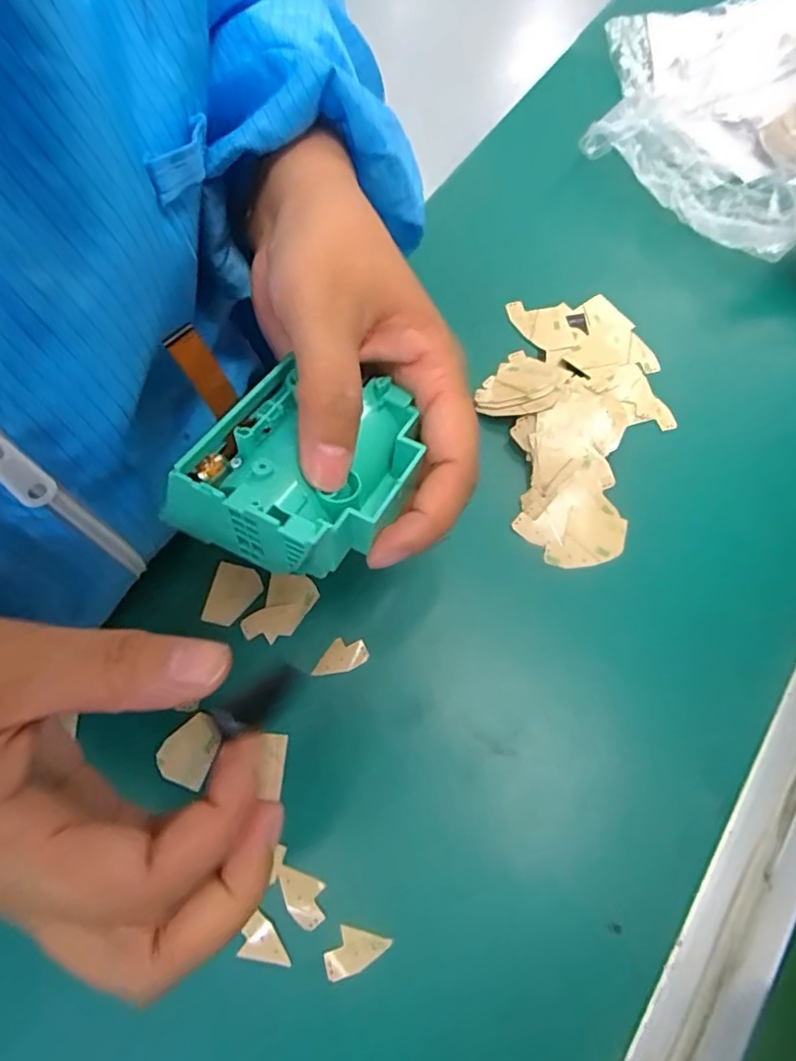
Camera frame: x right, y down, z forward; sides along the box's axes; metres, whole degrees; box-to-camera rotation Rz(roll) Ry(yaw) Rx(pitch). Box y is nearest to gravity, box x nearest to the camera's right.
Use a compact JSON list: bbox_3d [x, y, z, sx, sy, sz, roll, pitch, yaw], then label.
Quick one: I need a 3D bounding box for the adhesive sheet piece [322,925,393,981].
[{"bbox_3d":[-0.017,0.164,0.229,0.027,0.005,0.016,-20,73,-9],"label":"adhesive sheet piece"}]

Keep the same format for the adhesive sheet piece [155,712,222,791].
[{"bbox_3d":[-0.091,0.095,0.254,0.022,0.004,0.029,25,68,7],"label":"adhesive sheet piece"}]

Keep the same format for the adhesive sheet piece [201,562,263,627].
[{"bbox_3d":[-0.078,0.030,0.277,0.023,0.004,0.029,14,67,3],"label":"adhesive sheet piece"}]

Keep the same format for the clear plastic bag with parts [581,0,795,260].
[{"bbox_3d":[0.243,-0.298,0.382,0.274,0.039,0.204,-35,73,-17],"label":"clear plastic bag with parts"}]

